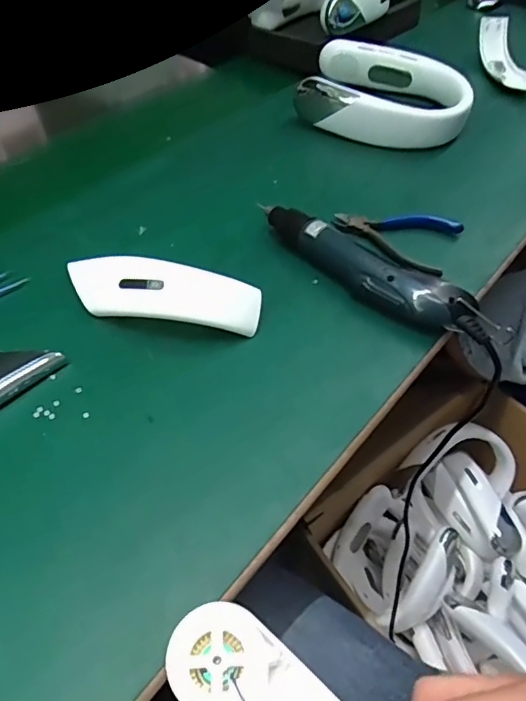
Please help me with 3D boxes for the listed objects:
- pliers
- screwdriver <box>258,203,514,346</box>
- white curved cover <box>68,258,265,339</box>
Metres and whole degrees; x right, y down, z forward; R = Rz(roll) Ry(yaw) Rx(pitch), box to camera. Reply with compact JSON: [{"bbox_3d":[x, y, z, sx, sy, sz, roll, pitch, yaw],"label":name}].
[{"bbox_3d":[0.131,-0.119,0.513,0.119,0.013,0.085,29,56,19],"label":"pliers"},{"bbox_3d":[0.092,-0.070,0.451,0.237,0.037,0.040,39,59,24],"label":"screwdriver"},{"bbox_3d":[-0.087,-0.046,0.416,0.170,0.044,0.048,11,52,5],"label":"white curved cover"}]

